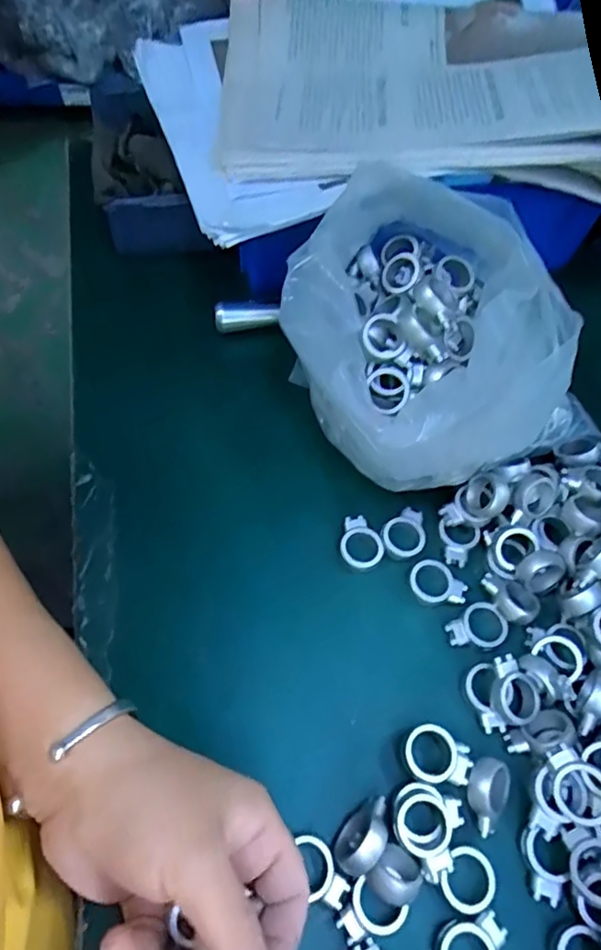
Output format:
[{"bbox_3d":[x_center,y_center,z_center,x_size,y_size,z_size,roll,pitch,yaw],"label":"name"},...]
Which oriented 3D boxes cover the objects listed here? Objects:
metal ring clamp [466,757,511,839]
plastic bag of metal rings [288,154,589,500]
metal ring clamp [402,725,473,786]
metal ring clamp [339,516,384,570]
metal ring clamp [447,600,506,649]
[{"bbox_3d":[0.090,0.155,0.282,0.022,0.014,0.031,33,64,14],"label":"metal ring clamp"},{"bbox_3d":[0.060,-0.076,0.347,0.139,0.118,0.179,-3,61,-5],"label":"plastic bag of metal rings"},{"bbox_3d":[0.067,0.140,0.289,0.033,0.017,0.025,25,62,10],"label":"metal ring clamp"},{"bbox_3d":[0.035,0.041,0.346,0.026,0.008,0.033,-15,62,-12],"label":"metal ring clamp"},{"bbox_3d":[0.100,0.087,0.325,0.033,0.006,0.024,-22,64,-16],"label":"metal ring clamp"}]

